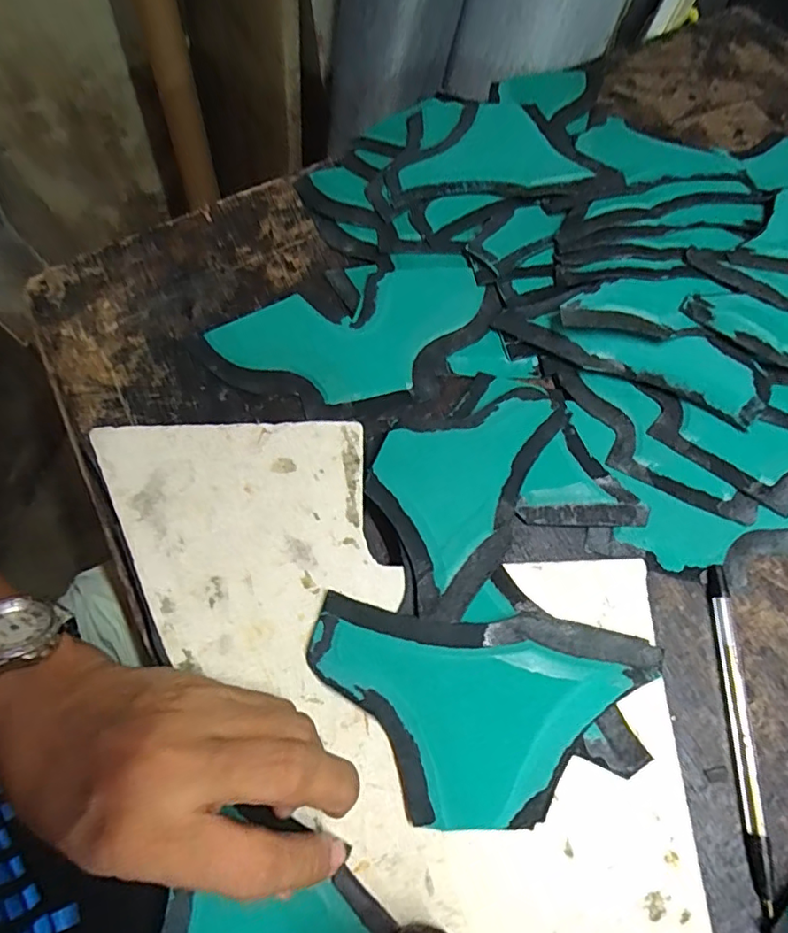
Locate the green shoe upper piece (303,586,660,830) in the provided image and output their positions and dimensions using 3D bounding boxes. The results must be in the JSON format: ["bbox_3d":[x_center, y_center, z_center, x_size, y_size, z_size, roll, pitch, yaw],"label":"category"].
[{"bbox_3d":[0.036,0.105,0.232,0.146,0.015,0.082,5,68,4],"label":"green shoe upper piece"}]

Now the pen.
[{"bbox_3d":[0.160,0.118,0.253,0.009,0.007,0.142,3,68,3],"label":"pen"}]

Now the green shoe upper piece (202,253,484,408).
[{"bbox_3d":[-0.020,-0.083,0.331,0.161,0.009,0.083,-25,69,-8],"label":"green shoe upper piece"}]

